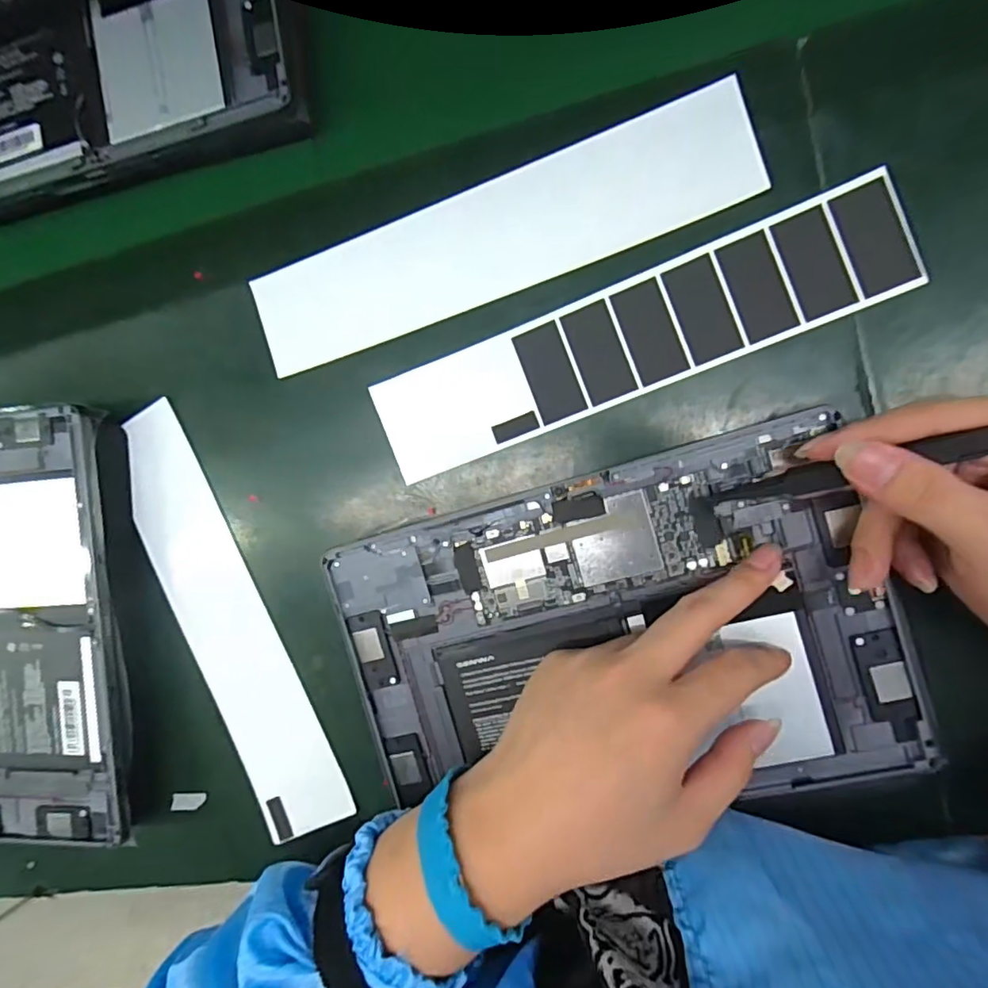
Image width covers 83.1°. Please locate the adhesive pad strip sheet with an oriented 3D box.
[{"bbox_3d":[0.066,-0.078,0.281,0.263,0.007,0.055,-20,89,11],"label":"adhesive pad strip sheet"}]

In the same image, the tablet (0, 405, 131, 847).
[{"bbox_3d":[-0.296,0.082,0.342,0.162,0.030,0.255,-5,90,11],"label":"tablet"}]

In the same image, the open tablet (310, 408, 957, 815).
[{"bbox_3d":[0.053,0.074,0.270,0.252,0.012,0.164,-16,89,9],"label":"open tablet"}]

